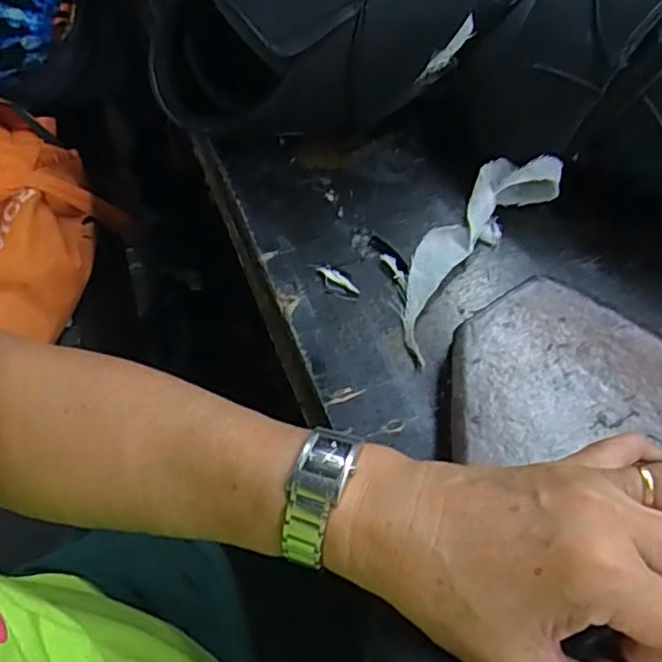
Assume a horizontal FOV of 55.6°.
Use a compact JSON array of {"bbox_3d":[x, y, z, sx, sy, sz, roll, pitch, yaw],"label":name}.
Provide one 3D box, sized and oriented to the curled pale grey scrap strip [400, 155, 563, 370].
[{"bbox_3d":[0.081,-0.052,0.375,0.048,0.032,0.147,32,65,17],"label":"curled pale grey scrap strip"}]

